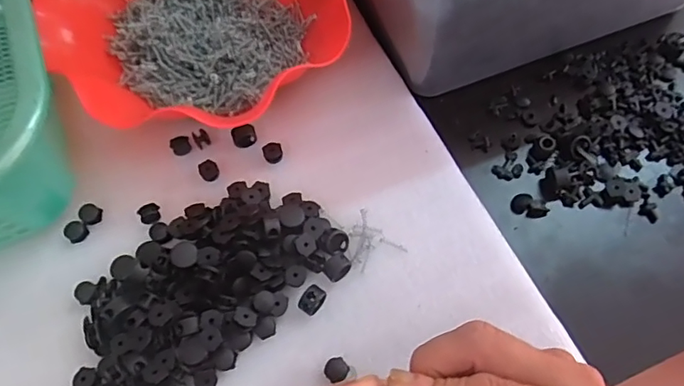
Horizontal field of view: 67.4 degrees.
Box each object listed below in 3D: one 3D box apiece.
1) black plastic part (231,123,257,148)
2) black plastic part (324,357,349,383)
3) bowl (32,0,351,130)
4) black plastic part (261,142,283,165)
[{"bbox_3d":[-0.070,-0.041,0.366,0.017,0.012,0.012,-20,68,-8],"label":"black plastic part"},{"bbox_3d":[-0.003,0.103,0.300,0.013,0.010,0.013,-37,71,-14],"label":"black plastic part"},{"bbox_3d":[-0.108,-0.142,0.381,0.210,0.065,0.200,0,66,0],"label":"bowl"},{"bbox_3d":[-0.049,-0.029,0.363,0.014,0.008,0.014,0,66,0],"label":"black plastic part"}]

